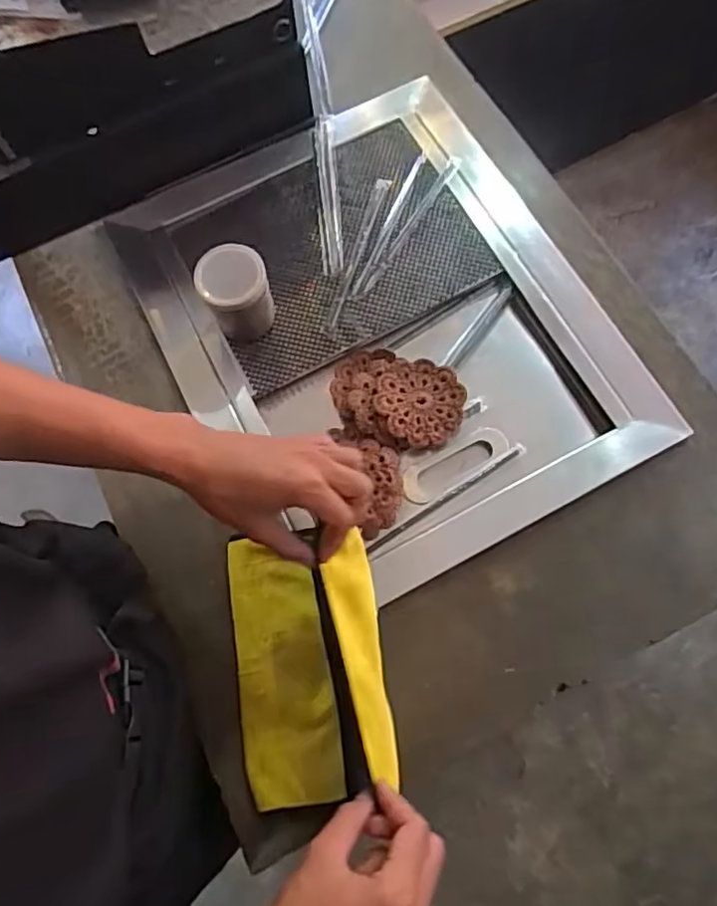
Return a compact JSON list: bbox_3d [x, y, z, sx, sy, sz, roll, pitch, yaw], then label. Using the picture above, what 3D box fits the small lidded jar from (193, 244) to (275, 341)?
[{"bbox_3d":[-0.122,-0.160,0.626,0.065,0.089,0.065,-1,72,2],"label":"small lidded jar"}]

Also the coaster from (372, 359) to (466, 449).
[{"bbox_3d":[0.062,-0.051,0.627,0.086,0.012,0.083,0,77,0],"label":"coaster"}]

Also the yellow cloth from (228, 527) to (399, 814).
[{"bbox_3d":[-0.045,0.179,0.523,0.129,0.069,0.217,-8,72,0],"label":"yellow cloth"}]

